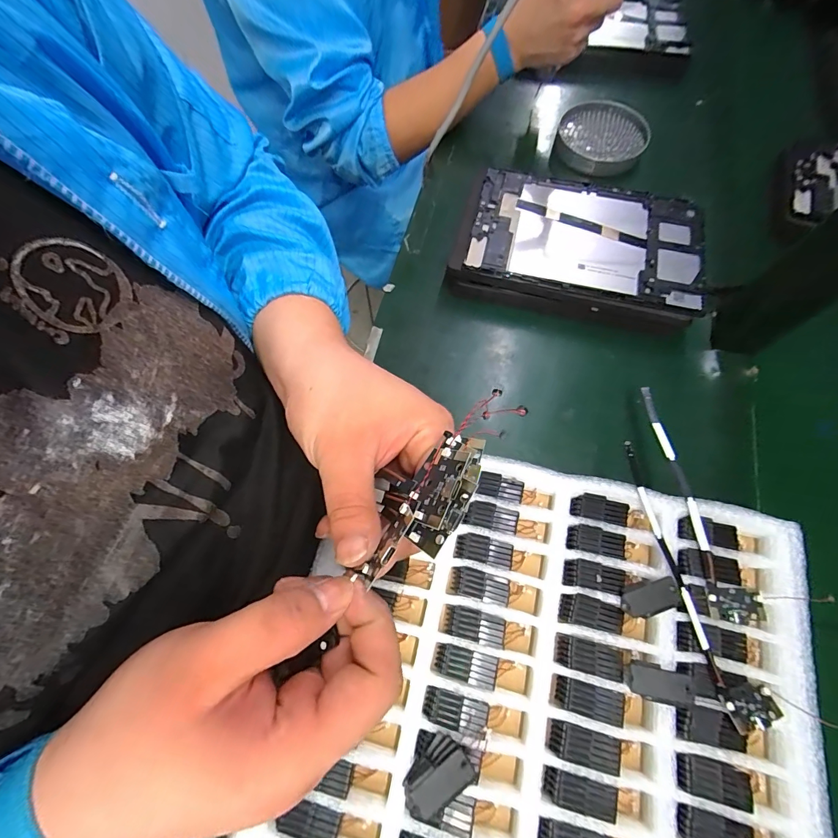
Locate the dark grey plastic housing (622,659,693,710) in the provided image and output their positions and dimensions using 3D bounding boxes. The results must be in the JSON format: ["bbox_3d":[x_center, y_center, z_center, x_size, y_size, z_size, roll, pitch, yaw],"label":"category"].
[{"bbox_3d":[0.155,0.171,0.249,0.040,0.007,0.021,15,70,8],"label":"dark grey plastic housing"}]

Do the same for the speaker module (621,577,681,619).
[{"bbox_3d":[0.160,0.125,0.268,0.040,0.006,0.020,-12,68,-3],"label":"speaker module"}]

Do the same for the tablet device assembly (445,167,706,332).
[{"bbox_3d":[0.170,-0.183,0.424,0.247,0.057,0.161,16,71,7],"label":"tablet device assembly"}]

